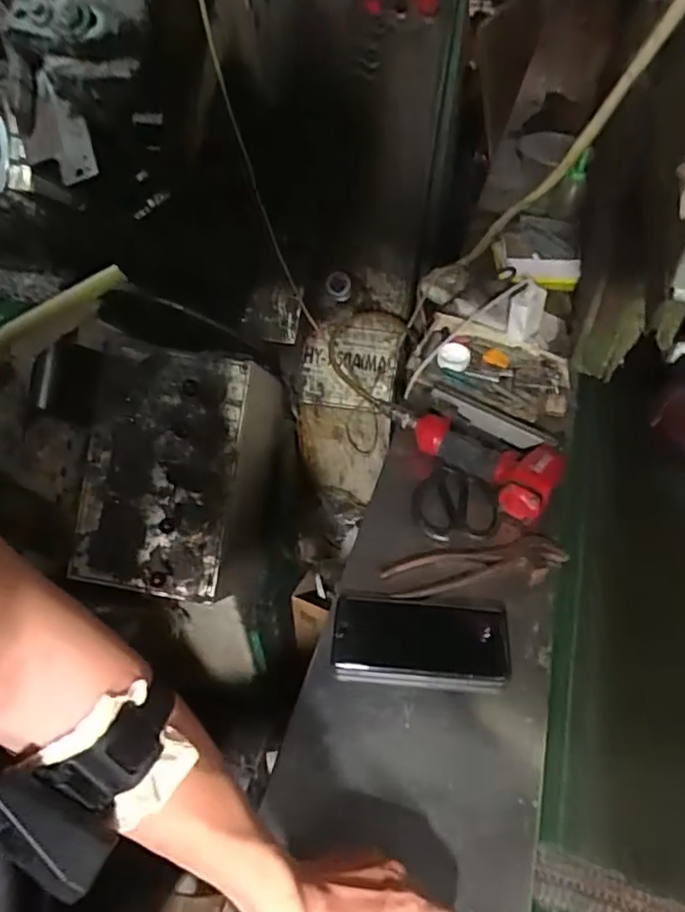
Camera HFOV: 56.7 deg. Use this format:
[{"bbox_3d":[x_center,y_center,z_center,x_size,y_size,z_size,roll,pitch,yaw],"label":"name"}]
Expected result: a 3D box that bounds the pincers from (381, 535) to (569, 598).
[{"bbox_3d":[0.140,0.115,0.658,0.192,0.009,0.056,-8,48,-7],"label":"pincers"}]

